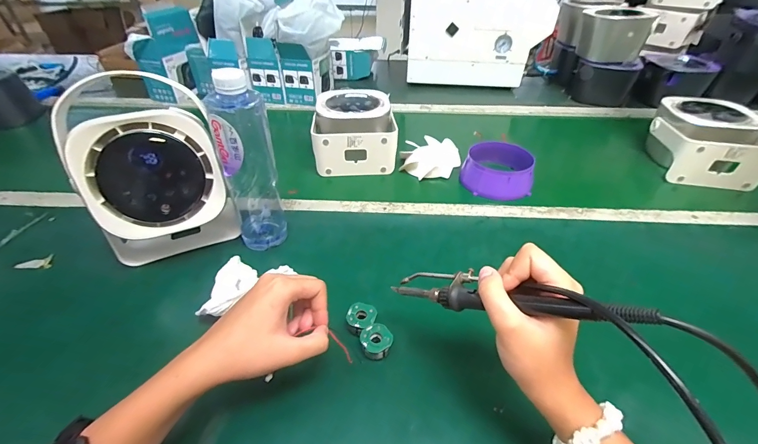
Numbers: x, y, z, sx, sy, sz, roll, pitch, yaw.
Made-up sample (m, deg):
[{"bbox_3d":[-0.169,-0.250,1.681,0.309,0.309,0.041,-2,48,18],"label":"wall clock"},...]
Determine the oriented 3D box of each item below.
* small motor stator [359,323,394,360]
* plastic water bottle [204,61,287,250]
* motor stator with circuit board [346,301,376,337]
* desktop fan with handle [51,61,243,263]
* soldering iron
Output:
[{"bbox_3d":[-0.003,0.123,0.358,0.031,0.017,0.030,1,38,-1],"label":"small motor stator"},{"bbox_3d":[-0.160,-0.069,0.431,0.064,0.219,0.074,-11,40,-15],"label":"plastic water bottle"},{"bbox_3d":[-0.019,0.105,0.378,0.030,0.013,0.035,5,38,4],"label":"motor stator with circuit board"},{"bbox_3d":[-0.270,-0.050,0.422,0.151,0.210,0.094,-23,45,-26],"label":"desktop fan with handle"},{"bbox_3d":[0.085,0.056,0.268,0.028,0.021,0.208,-34,19,-36],"label":"soldering iron"}]

